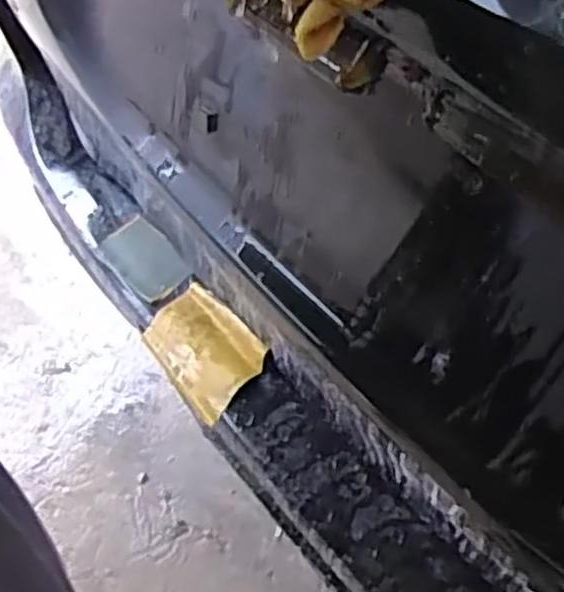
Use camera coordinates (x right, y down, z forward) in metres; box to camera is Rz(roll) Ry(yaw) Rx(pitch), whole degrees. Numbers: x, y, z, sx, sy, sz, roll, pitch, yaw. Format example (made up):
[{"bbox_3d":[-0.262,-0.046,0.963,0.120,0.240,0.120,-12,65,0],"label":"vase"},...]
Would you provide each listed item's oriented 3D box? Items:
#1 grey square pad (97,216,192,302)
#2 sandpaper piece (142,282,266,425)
[{"bbox_3d":[-0.158,-0.043,0.887,0.063,0.026,0.112,-36,55,-23],"label":"grey square pad"},{"bbox_3d":[-0.085,0.055,0.809,0.098,0.011,0.134,-49,60,3],"label":"sandpaper piece"}]

